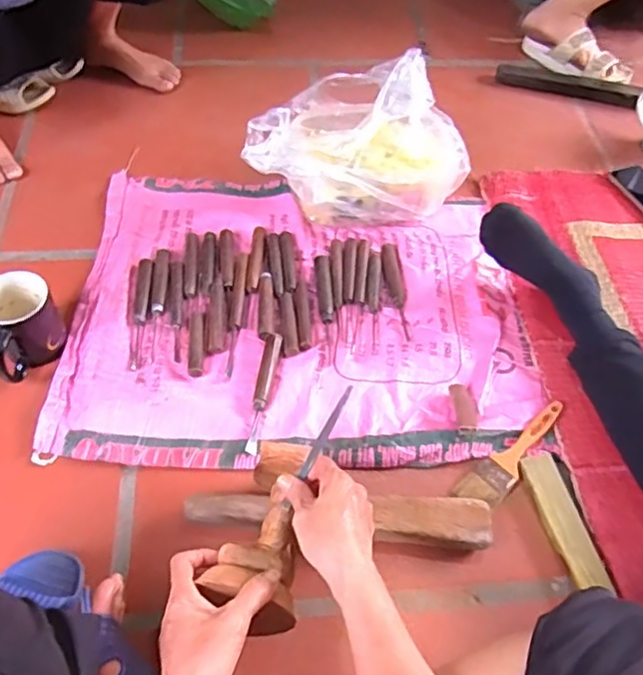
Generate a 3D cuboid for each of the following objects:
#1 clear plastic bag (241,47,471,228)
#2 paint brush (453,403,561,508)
[{"bbox_3d":[0.035,-0.299,0.941,0.308,0.173,0.227,-20,58,-17],"label":"clear plastic bag"},{"bbox_3d":[0.237,0.144,0.742,0.179,0.022,0.043,-33,62,-23],"label":"paint brush"}]

